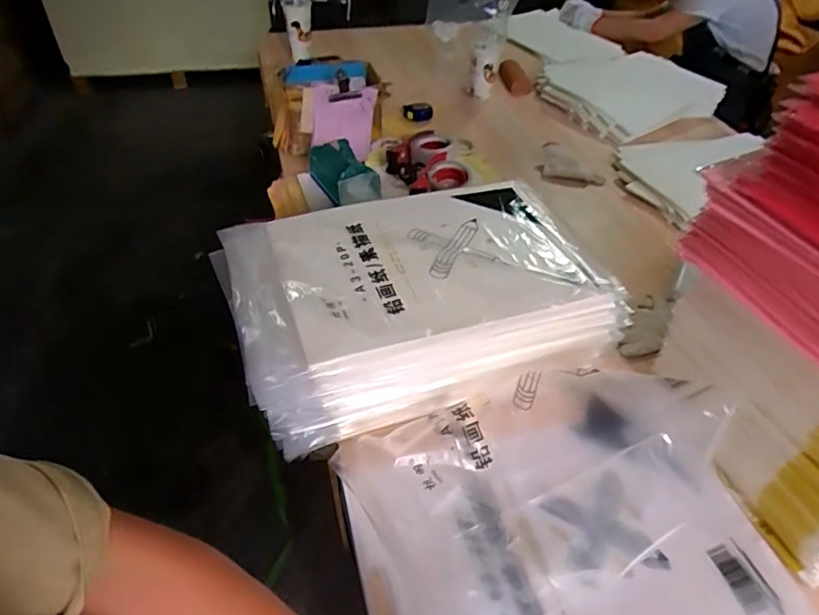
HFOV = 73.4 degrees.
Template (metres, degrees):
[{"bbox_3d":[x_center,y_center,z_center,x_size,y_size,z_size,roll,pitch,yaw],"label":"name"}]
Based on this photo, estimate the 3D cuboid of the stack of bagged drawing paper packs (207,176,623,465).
[{"bbox_3d":[0.006,-0.015,0.798,0.500,0.153,0.310,-14,47,-17],"label":"stack of bagged drawing paper packs"}]

